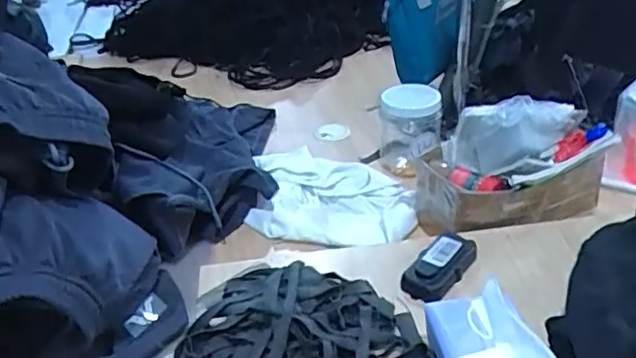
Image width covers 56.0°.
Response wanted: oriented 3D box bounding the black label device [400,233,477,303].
[{"bbox_3d":[0.141,0.099,0.685,0.046,0.030,0.109,22,40,35],"label":"black label device"}]

